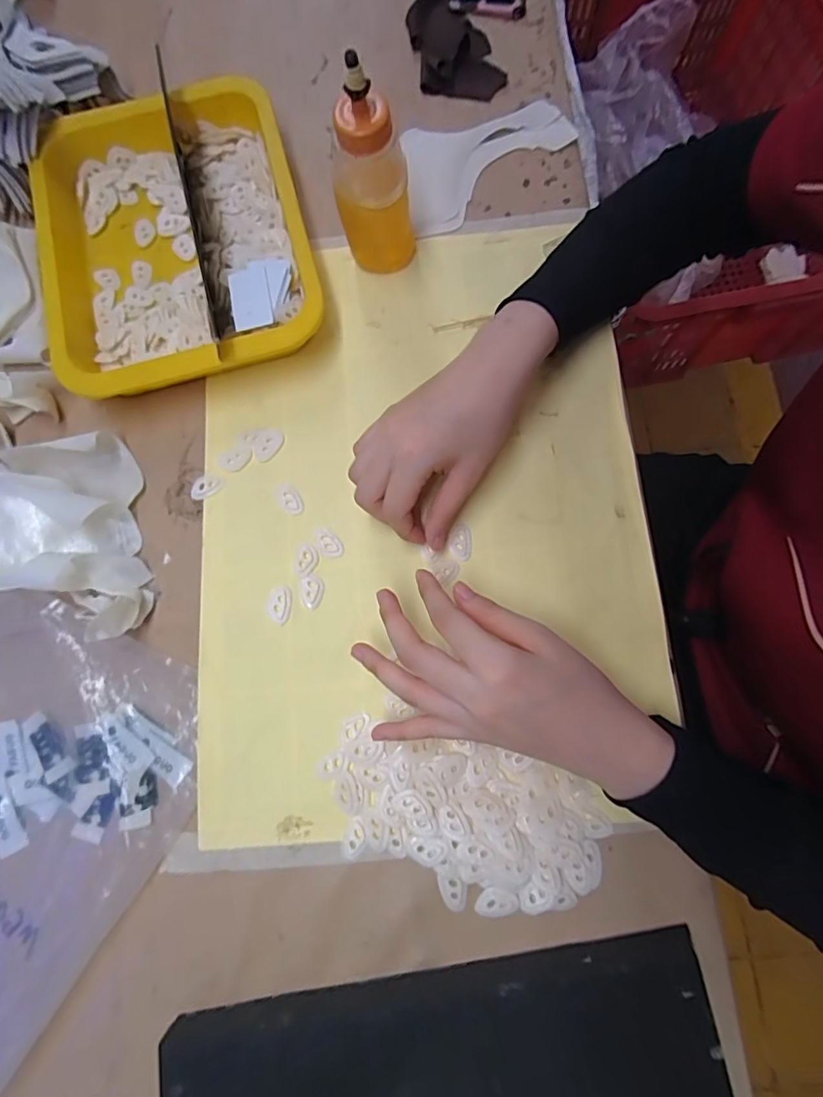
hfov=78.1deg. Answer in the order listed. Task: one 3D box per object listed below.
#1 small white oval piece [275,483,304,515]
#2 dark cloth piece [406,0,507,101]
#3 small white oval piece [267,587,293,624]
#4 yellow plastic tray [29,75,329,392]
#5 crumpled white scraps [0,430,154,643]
[{"bbox_3d":[-0.090,-0.037,0.370,0.016,0.004,0.027,-39,79,-7],"label":"small white oval piece"},{"bbox_3d":[0.037,-0.453,0.452,0.070,0.016,0.121,-10,77,0],"label":"dark cloth piece"},{"bbox_3d":[-0.091,0.039,0.351,0.016,0.004,0.025,4,77,3],"label":"small white oval piece"},{"bbox_3d":[-0.185,-0.239,0.397,0.202,0.039,0.254,-14,77,-1],"label":"yellow plastic tray"},{"bbox_3d":[-0.249,-0.007,0.348,0.113,0.038,0.149,-13,77,-1],"label":"crumpled white scraps"}]

